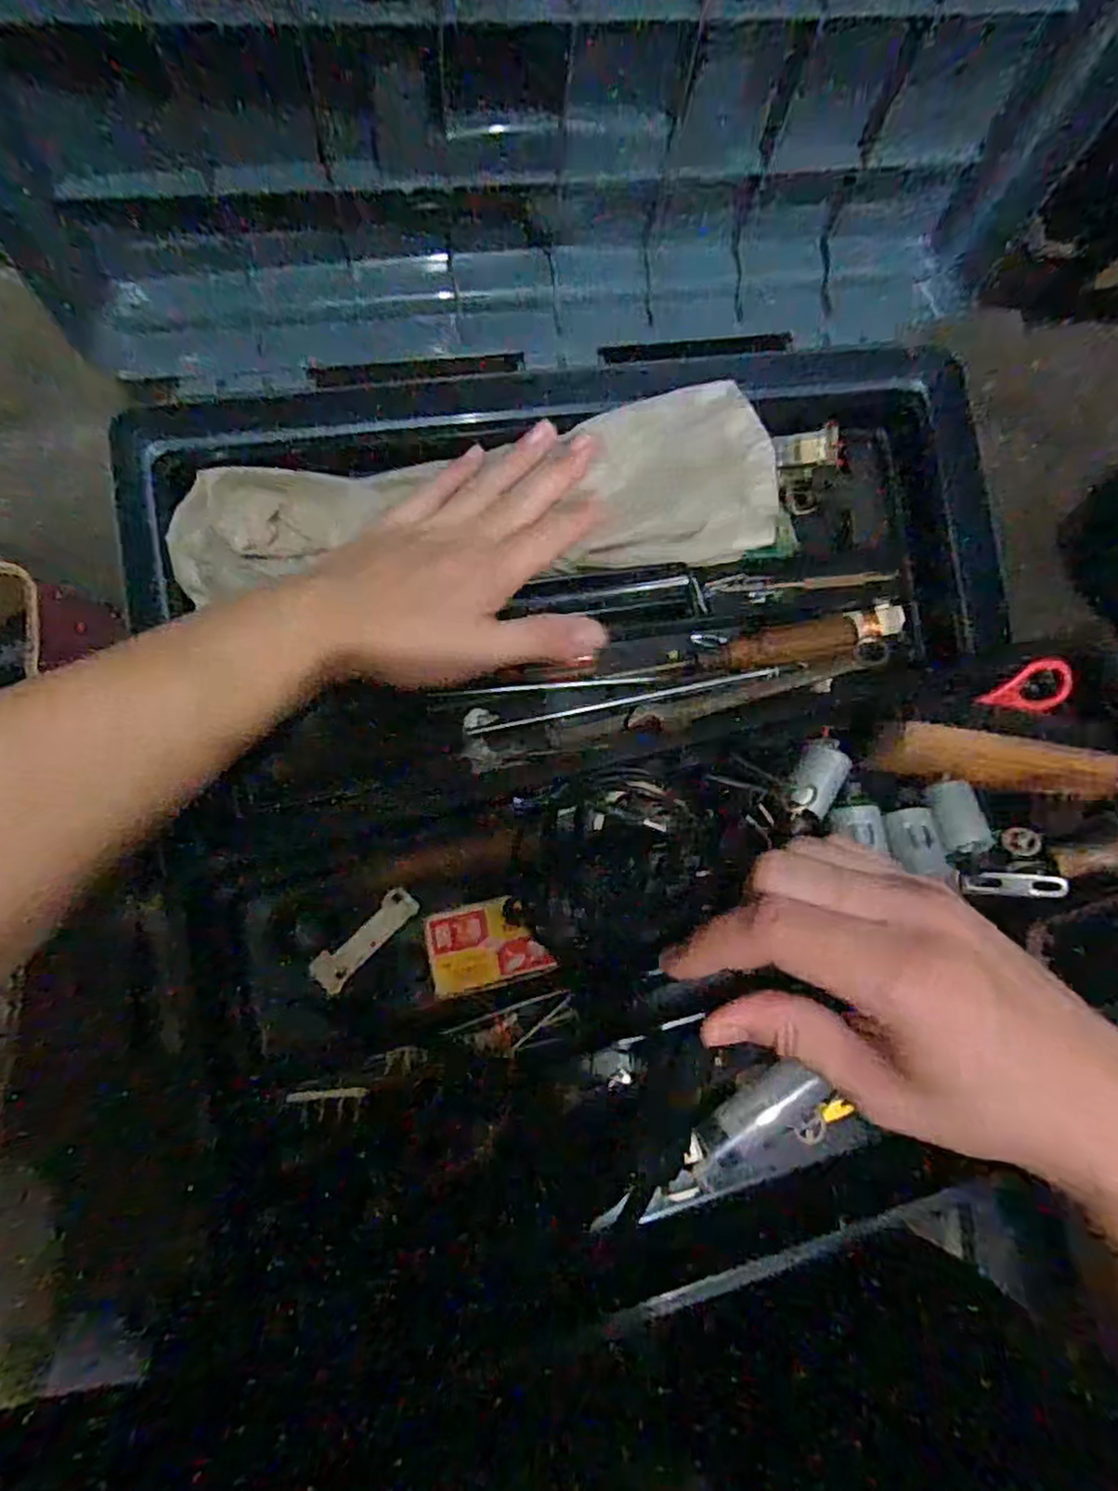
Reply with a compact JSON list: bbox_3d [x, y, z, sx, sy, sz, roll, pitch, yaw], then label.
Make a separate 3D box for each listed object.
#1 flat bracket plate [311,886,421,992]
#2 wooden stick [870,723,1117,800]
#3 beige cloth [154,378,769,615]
[{"bbox_3d":[-0.085,0.084,0.310,0.051,0.005,0.015,-43,94,-21],"label":"flat bracket plate"},{"bbox_3d":[0.196,0.008,0.317,0.110,0.018,0.022,8,86,-8],"label":"wooden stick"},{"bbox_3d":[-0.038,-0.135,0.379,0.310,0.039,0.094,-6,88,-6],"label":"beige cloth"}]

